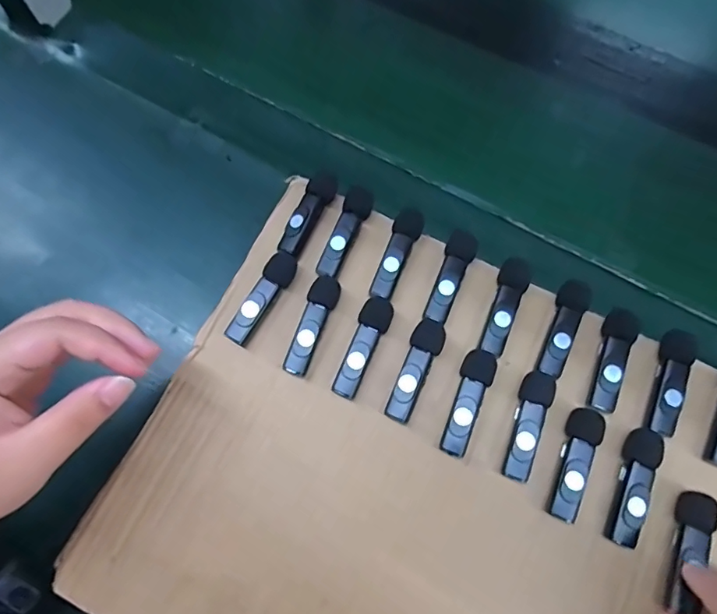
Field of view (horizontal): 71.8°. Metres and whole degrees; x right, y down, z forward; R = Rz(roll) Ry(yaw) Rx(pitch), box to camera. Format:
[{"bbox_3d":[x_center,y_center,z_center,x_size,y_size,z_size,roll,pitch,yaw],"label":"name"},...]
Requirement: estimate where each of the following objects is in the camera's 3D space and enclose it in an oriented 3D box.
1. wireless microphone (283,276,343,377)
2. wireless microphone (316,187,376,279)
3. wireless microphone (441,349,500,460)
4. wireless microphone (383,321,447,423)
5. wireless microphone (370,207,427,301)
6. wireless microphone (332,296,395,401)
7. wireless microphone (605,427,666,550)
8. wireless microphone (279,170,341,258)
[{"bbox_3d":[-0.030,0.012,0.317,0.018,0.018,0.065,22,71,7],"label":"wireless microphone"},{"bbox_3d":[-0.008,-0.048,0.334,0.018,0.019,0.066,22,71,7],"label":"wireless microphone"},{"bbox_3d":[0.065,0.057,0.300,0.020,0.018,0.065,24,71,8],"label":"wireless microphone"},{"bbox_3d":[0.034,0.039,0.307,0.020,0.020,0.066,26,72,9],"label":"wireless microphone"},{"bbox_3d":[0.025,-0.033,0.327,0.018,0.021,0.061,22,71,7],"label":"wireless microphone"},{"bbox_3d":[0.002,0.025,0.313,0.020,0.019,0.065,25,72,9],"label":"wireless microphone"},{"bbox_3d":[0.156,0.102,0.284,0.018,0.019,0.065,22,71,7],"label":"wireless microphone"},{"bbox_3d":[-0.034,-0.062,0.337,0.018,0.020,0.063,26,72,9],"label":"wireless microphone"}]

